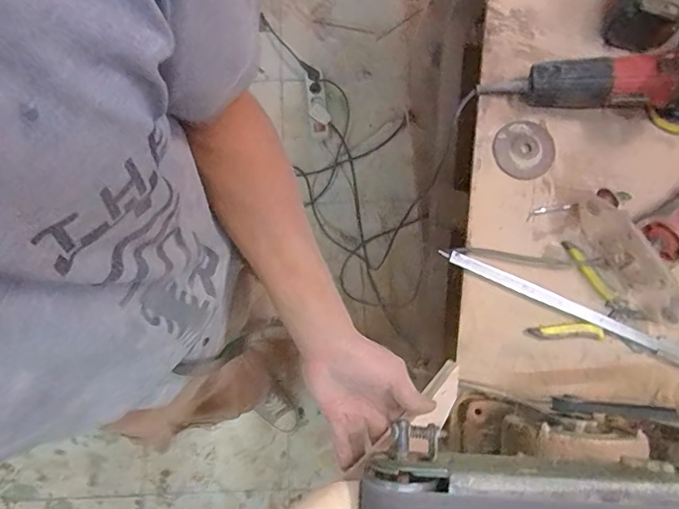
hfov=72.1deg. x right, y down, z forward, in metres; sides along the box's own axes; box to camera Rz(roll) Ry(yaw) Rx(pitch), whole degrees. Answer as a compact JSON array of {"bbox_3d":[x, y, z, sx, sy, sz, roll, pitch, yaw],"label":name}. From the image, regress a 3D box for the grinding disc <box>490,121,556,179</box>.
[{"bbox_3d":[0.270,-0.153,0.684,0.088,0.010,0.081,0,80,0],"label":"grinding disc"}]

